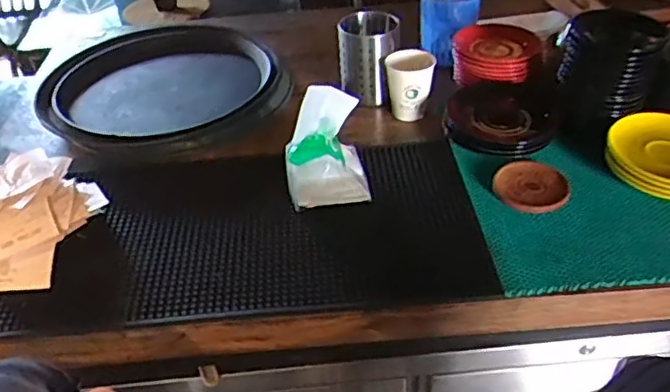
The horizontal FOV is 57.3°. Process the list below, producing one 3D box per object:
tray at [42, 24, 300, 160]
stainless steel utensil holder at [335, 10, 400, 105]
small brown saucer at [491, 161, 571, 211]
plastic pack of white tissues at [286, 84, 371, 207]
[{"bbox_3d":[-0.275,-0.193,1.025,0.387,0.058,0.336,-6,40,-3],"label":"tray"},{"bbox_3d":[0.054,-0.217,0.988,0.095,0.129,0.089,-1,40,3],"label":"stainless steel utensil holder"},{"bbox_3d":[0.265,-0.013,0.828,0.095,0.025,0.093,-2,40,2],"label":"small brown saucer"},{"bbox_3d":[-0.012,-0.066,0.797,0.108,0.129,0.089,-9,40,-7],"label":"plastic pack of white tissues"}]

